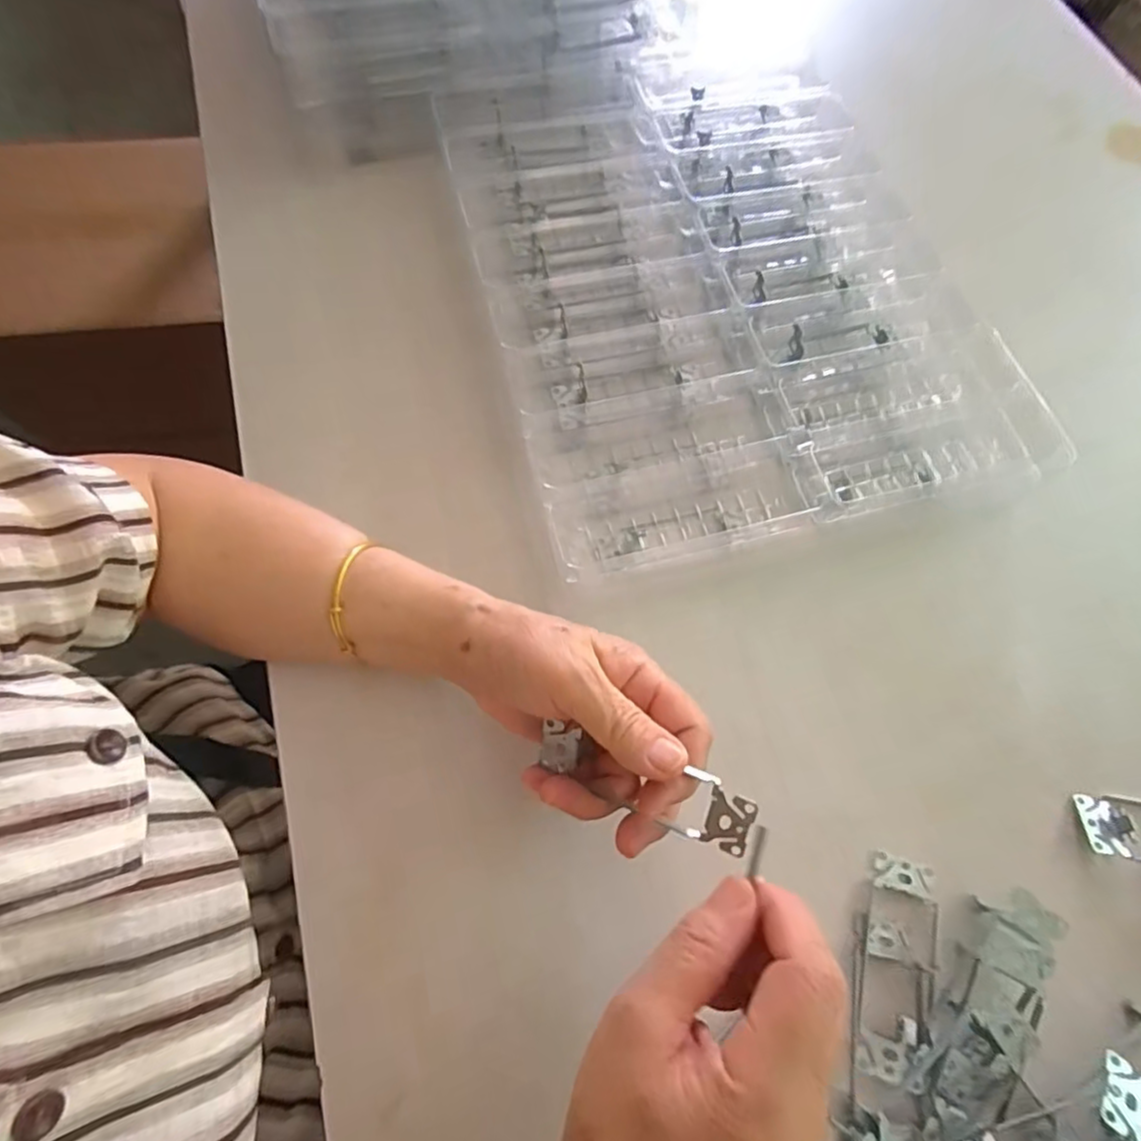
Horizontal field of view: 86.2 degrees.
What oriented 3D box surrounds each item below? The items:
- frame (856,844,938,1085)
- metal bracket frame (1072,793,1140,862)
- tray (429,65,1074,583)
[{"bbox_3d":[0.175,0.207,0.322,0.037,0.018,0.104,15,62,15],"label":"frame"},{"bbox_3d":[0.353,0.152,0.348,0.109,0.018,0.038,7,68,2],"label":"metal bracket frame"},{"bbox_3d":[0.107,-0.224,0.450,0.338,0.048,0.434,-14,73,-6],"label":"tray"}]

